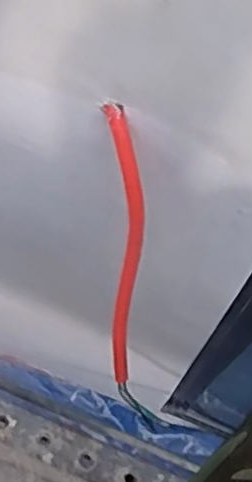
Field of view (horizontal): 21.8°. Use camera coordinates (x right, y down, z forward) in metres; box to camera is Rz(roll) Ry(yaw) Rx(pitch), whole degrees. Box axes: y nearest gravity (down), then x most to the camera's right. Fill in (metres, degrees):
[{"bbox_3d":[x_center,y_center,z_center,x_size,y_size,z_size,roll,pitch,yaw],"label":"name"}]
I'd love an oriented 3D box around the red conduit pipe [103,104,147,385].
[{"bbox_3d":[-0.006,0.025,0.835,0.052,0.438,0.053,1,41,-2],"label":"red conduit pipe"}]

